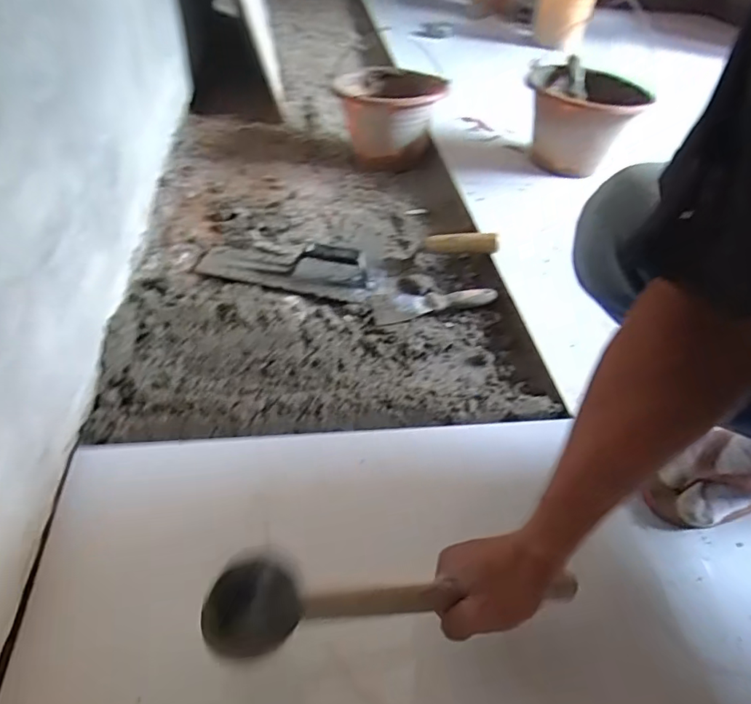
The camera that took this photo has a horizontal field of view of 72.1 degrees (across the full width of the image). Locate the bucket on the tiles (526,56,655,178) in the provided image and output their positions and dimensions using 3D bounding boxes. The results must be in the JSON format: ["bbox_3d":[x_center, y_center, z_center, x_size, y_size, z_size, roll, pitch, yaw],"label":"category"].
[{"bbox_3d":[0.437,-0.513,1.117,0.226,0.152,0.197,16,46,9],"label":"bucket on the tiles"}]

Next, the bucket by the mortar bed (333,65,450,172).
[{"bbox_3d":[0.027,-0.525,1.159,0.216,0.174,0.248,0,45,-7],"label":"bucket by the mortar bed"}]

